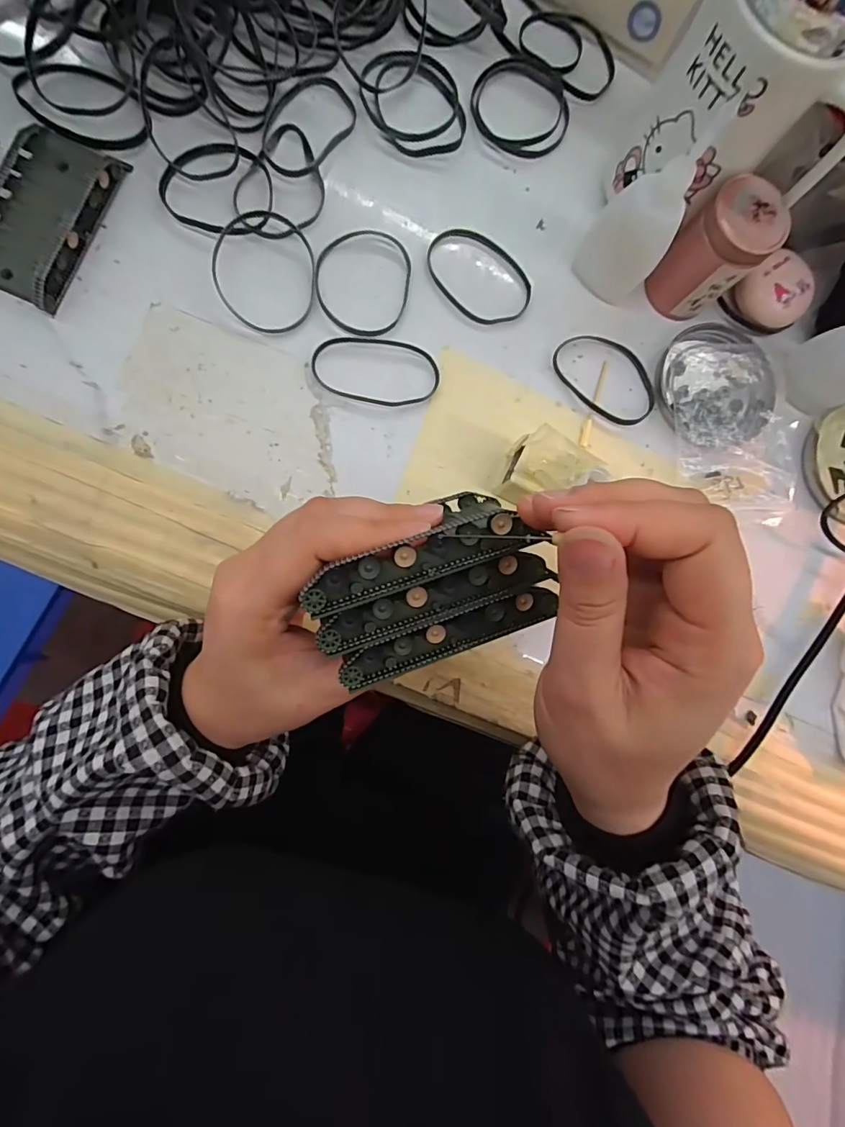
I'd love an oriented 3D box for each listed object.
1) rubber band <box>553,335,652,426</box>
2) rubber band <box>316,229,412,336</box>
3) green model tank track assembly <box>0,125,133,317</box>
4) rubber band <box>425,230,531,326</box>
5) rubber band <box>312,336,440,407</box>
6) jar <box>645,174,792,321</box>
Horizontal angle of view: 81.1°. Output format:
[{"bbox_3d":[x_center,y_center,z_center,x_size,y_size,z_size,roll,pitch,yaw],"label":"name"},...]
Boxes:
[{"bbox_3d":[0.117,-0.117,0.310,0.049,0.006,0.070,-43,93,-9],"label":"rubber band"},{"bbox_3d":[-0.035,-0.166,0.289,0.054,0.004,0.064,8,85,-7],"label":"rubber band"},{"bbox_3d":[-0.202,-0.185,0.263,0.045,0.018,0.092,24,83,-6],"label":"green model tank track assembly"},{"bbox_3d":[0.034,-0.176,0.303,0.069,0.004,0.049,42,82,-4],"label":"rubber band"},{"bbox_3d":[-0.026,-0.114,0.289,0.073,0.004,0.039,7,85,-8],"label":"rubber band"},{"bbox_3d":[0.171,-0.185,0.294,0.045,0.062,0.041,1,86,-8],"label":"jar"}]

